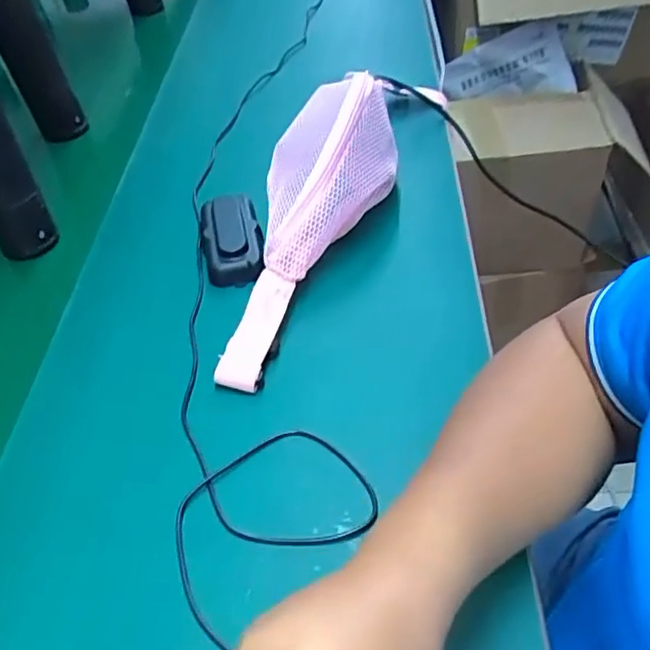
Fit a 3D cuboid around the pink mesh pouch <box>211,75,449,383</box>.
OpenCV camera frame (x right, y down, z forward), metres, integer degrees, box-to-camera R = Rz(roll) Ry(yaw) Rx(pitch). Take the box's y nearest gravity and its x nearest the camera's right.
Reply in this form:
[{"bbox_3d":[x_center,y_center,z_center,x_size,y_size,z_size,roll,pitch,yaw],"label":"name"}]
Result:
[{"bbox_3d":[-0.013,-0.102,0.547,0.113,0.073,0.345,14,63,17],"label":"pink mesh pouch"}]

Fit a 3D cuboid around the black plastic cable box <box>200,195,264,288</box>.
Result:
[{"bbox_3d":[-0.083,-0.078,0.581,0.051,0.023,0.103,-12,47,-6],"label":"black plastic cable box"}]

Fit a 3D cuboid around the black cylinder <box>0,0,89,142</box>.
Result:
[{"bbox_3d":[-0.322,-0.284,0.716,0.062,0.176,0.048,-24,49,-17],"label":"black cylinder"}]

